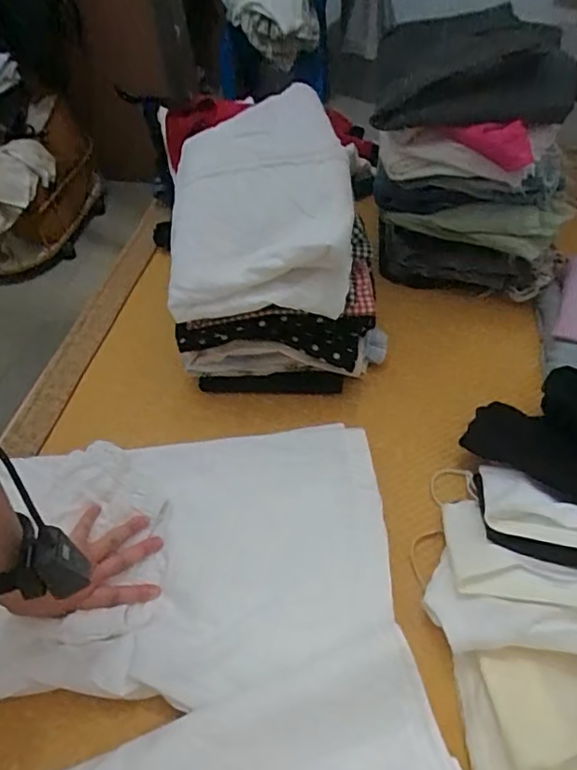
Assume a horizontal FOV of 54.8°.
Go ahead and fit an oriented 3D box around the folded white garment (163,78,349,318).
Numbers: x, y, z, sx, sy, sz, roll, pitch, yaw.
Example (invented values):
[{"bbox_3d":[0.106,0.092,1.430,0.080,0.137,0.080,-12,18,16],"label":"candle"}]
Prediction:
[{"bbox_3d":[-0.032,-0.219,0.656,0.202,0.120,0.266,-3,50,3],"label":"folded white garment"}]

